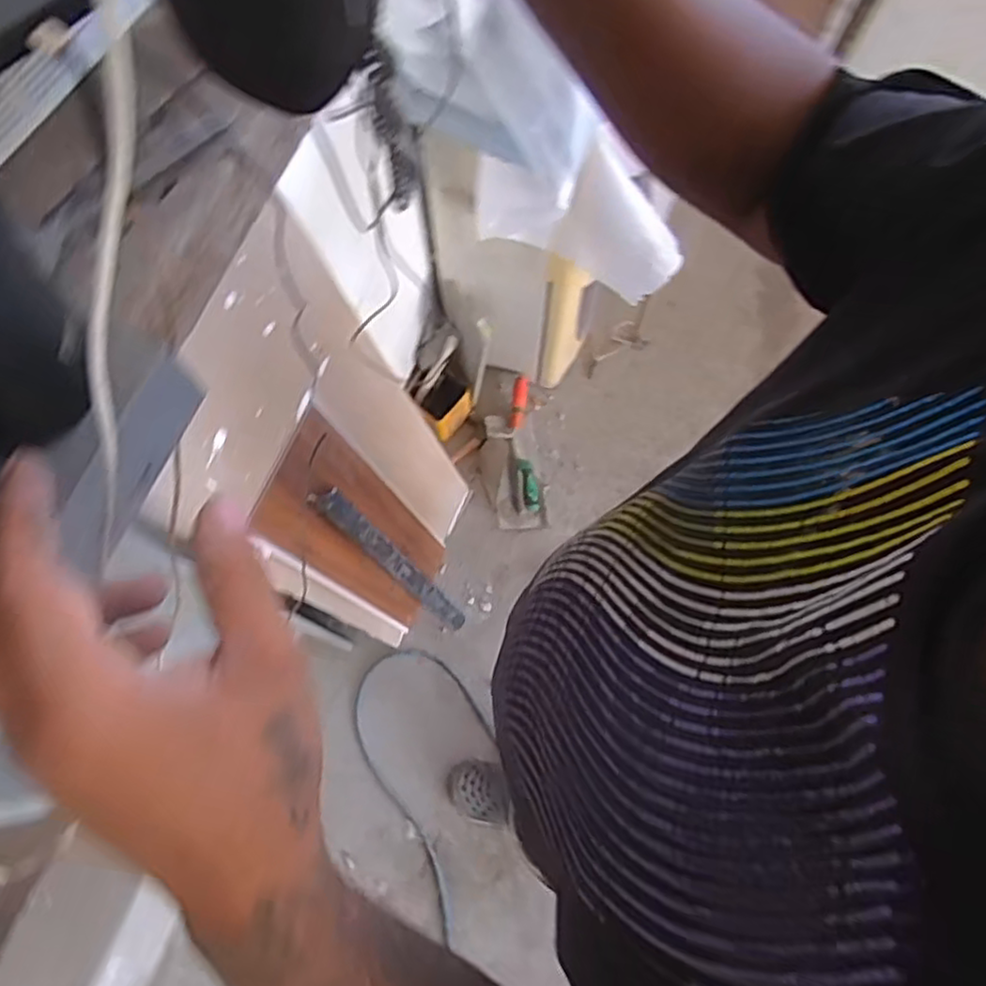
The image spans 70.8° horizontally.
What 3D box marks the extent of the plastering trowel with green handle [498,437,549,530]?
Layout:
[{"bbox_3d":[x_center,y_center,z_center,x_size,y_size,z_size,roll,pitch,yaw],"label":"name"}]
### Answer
[{"bbox_3d":[0.065,-0.023,1.577,0.111,0.073,0.205,-1,74,1],"label":"plastering trowel with green handle"}]

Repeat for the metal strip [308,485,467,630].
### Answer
[{"bbox_3d":[-0.164,0.143,1.274,0.020,0.586,0.043,30,75,30],"label":"metal strip"}]

